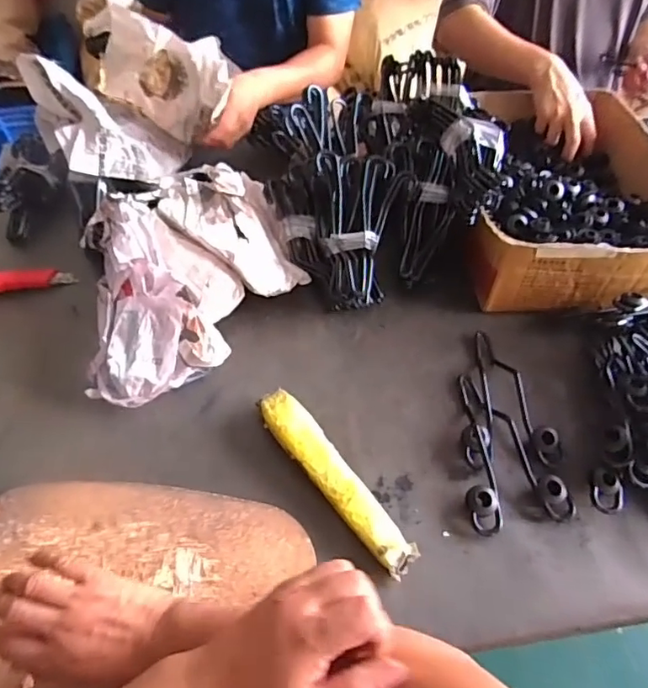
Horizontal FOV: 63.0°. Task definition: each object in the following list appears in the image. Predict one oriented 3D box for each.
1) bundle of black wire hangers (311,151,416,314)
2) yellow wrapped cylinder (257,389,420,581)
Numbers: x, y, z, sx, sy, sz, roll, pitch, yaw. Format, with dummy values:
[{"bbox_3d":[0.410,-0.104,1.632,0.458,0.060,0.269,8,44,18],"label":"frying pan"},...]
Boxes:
[{"bbox_3d":[0.046,-0.158,0.744,0.129,0.078,0.209,3,80,0],"label":"bundle of black wire hangers"},{"bbox_3d":[0.010,0.148,0.596,0.047,0.040,0.247,-33,60,-25],"label":"yellow wrapped cylinder"}]

